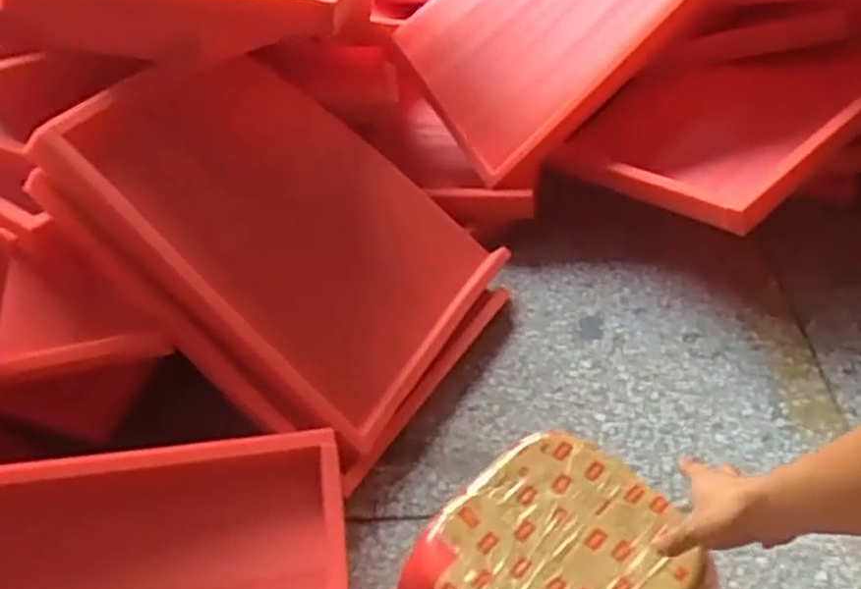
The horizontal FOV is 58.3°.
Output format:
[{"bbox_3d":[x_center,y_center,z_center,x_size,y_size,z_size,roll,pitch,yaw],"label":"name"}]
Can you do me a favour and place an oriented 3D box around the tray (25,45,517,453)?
[{"bbox_3d":[-0.186,-0.113,1.144,0.563,0.068,0.465,48,44,-9],"label":"tray"}]

